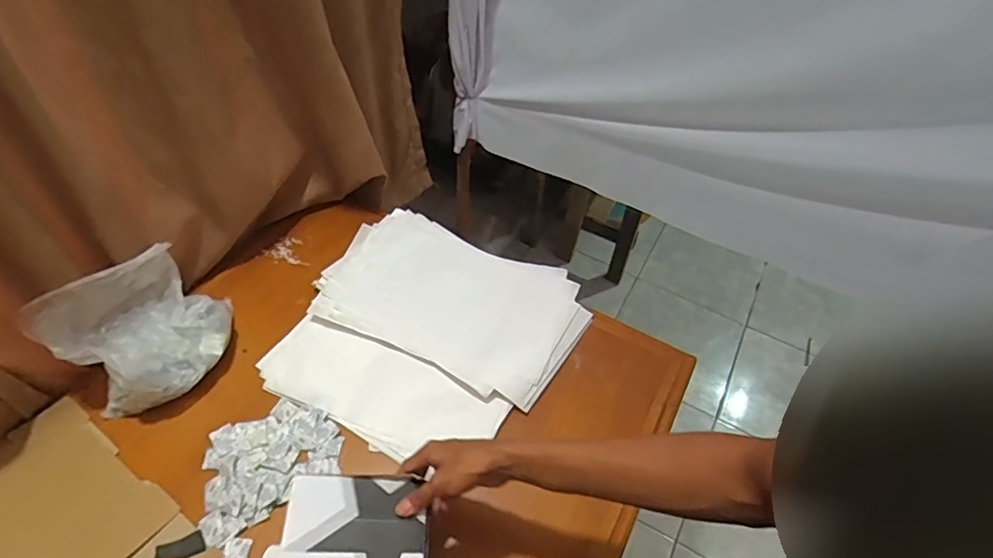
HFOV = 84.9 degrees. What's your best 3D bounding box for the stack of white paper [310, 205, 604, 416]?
[{"bbox_3d":[-0.072,0.033,0.908,0.416,0.030,0.258,23,53,14],"label":"stack of white paper"}]

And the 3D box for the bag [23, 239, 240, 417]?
[{"bbox_3d":[-0.485,0.068,0.758,0.151,0.153,0.212,33,56,21],"label":"bag"}]

